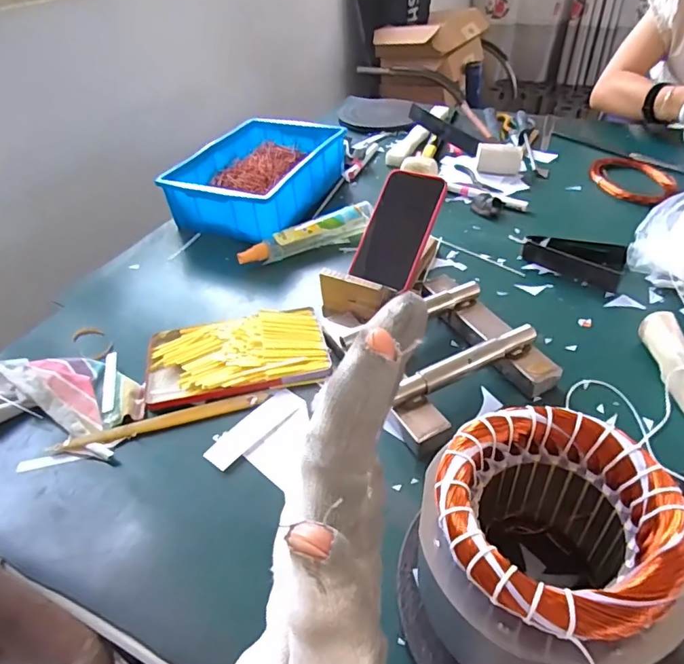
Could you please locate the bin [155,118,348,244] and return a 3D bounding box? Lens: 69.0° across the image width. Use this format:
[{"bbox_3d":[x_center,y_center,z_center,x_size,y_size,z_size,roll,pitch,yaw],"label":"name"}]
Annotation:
[{"bbox_3d":[-0.135,-0.261,0.850,0.205,0.095,0.291,16,45,21],"label":"bin"}]

